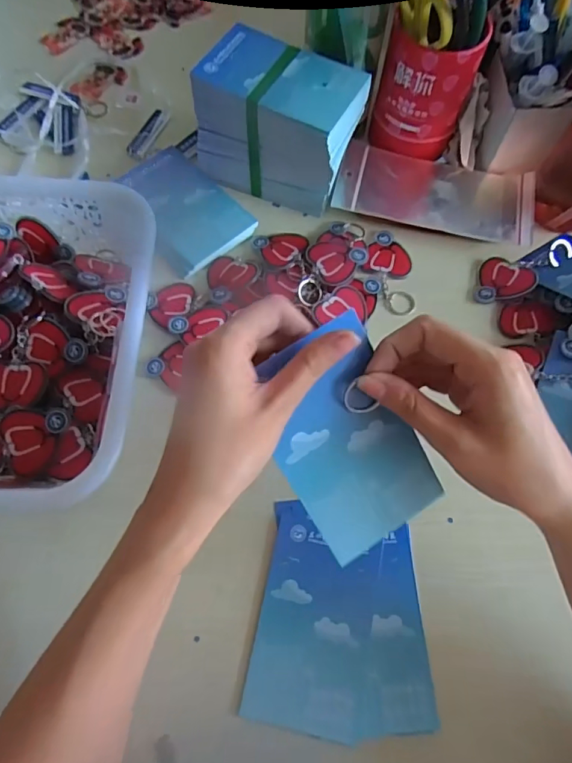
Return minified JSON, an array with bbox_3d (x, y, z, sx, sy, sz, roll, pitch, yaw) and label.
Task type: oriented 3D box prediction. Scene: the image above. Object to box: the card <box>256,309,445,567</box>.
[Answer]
[{"bbox_3d":[0.035,0.036,0.277,0.078,0.005,0.133,-32,107,-6],"label":"card"}]

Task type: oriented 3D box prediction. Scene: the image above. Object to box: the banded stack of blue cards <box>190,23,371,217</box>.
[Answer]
[{"bbox_3d":[-0.006,-0.239,0.458,0.140,0.105,0.089,21,68,7],"label":"banded stack of blue cards"}]

